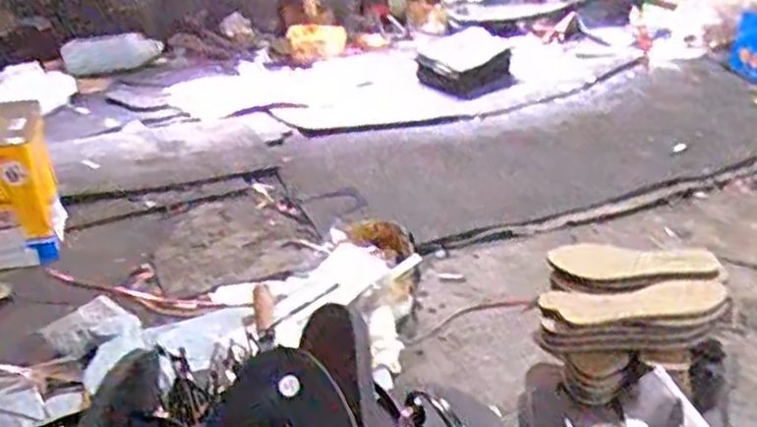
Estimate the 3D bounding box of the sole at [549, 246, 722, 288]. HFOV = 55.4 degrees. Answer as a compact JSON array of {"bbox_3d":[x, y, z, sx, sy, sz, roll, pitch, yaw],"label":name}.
[{"bbox_3d":[0.395,0.083,1.123,0.242,0.018,0.075,0,54,13],"label":"sole"}]

